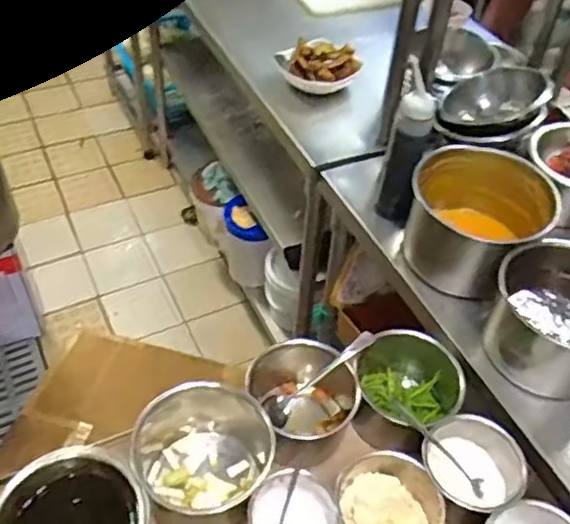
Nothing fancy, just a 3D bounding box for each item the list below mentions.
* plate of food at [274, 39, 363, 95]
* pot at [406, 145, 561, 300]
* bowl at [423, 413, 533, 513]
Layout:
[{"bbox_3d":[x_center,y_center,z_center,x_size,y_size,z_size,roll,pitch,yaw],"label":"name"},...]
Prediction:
[{"bbox_3d":[0.063,-0.378,1.224,0.153,0.072,0.135,6,46,1],"label":"plate of food"},{"bbox_3d":[0.271,-0.061,0.915,0.185,0.124,0.180,2,46,-3],"label":"pot"},{"bbox_3d":[0.217,0.246,0.755,0.111,0.063,0.114,-30,55,-29],"label":"bowl"}]

